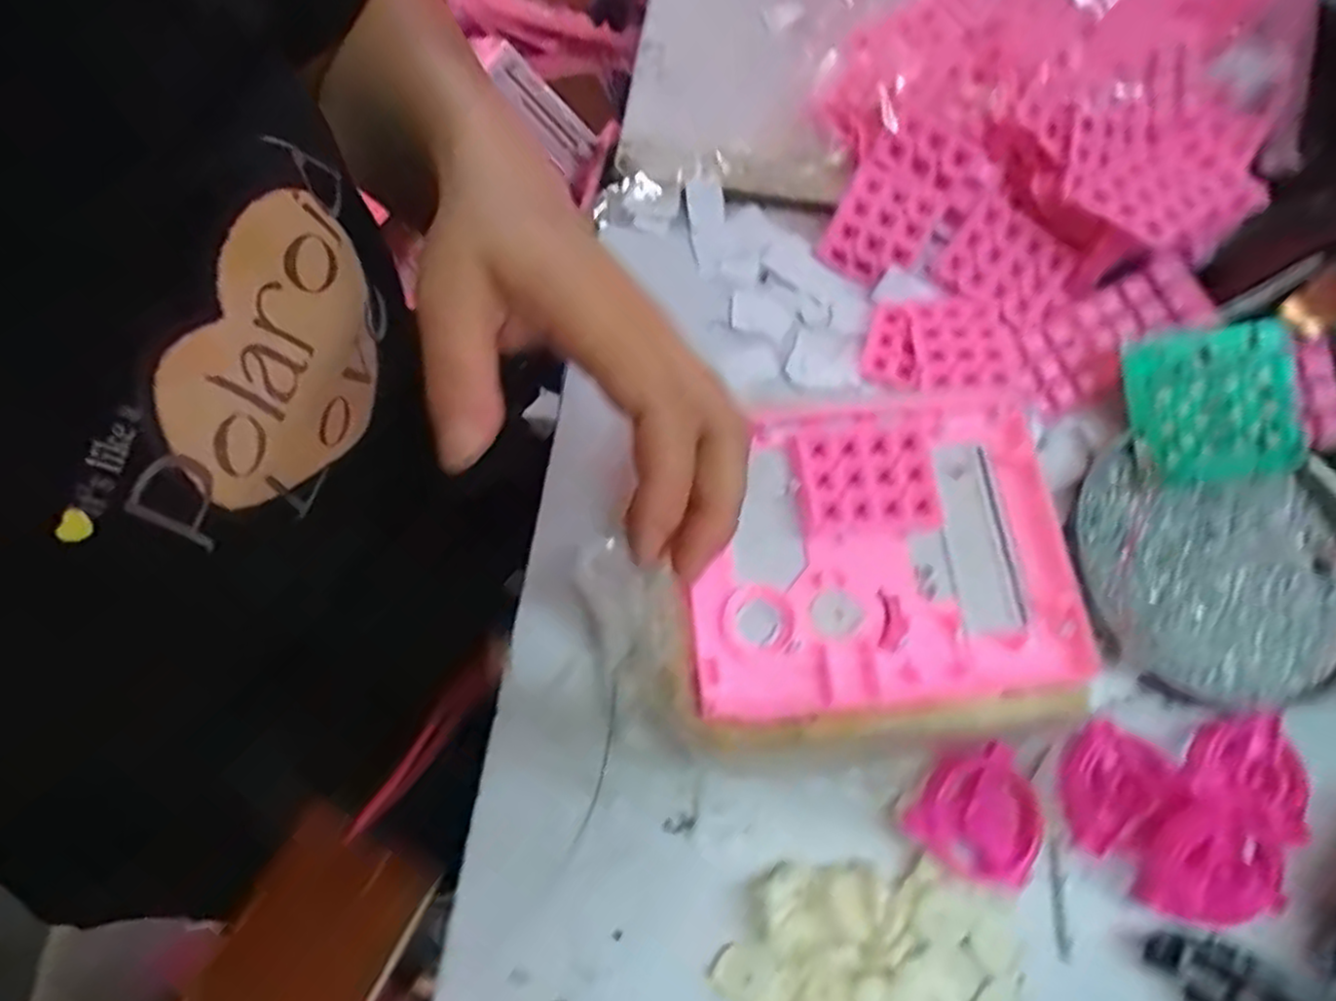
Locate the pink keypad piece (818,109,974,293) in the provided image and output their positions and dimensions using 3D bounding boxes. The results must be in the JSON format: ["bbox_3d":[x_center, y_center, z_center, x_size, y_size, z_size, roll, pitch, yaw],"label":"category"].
[{"bbox_3d":[0.120,-0.159,0.407,0.050,0.017,0.083,32,107,10],"label":"pink keypad piece"}]

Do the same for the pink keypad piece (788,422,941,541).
[{"bbox_3d":[0.090,-0.010,0.341,0.062,0.009,0.052,-6,69,-4],"label":"pink keypad piece"}]

